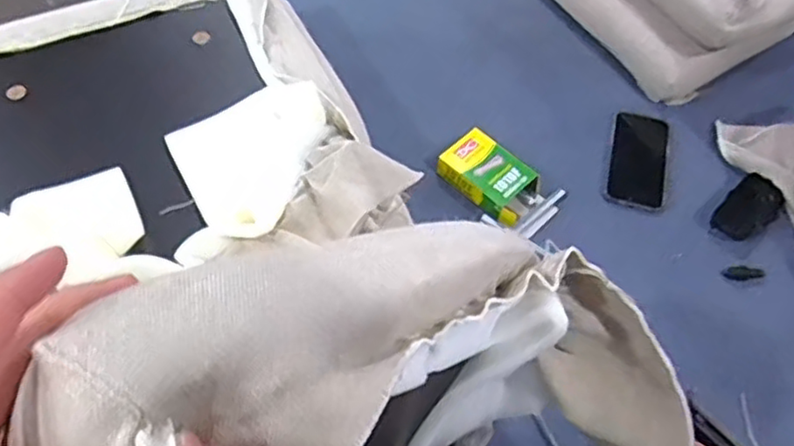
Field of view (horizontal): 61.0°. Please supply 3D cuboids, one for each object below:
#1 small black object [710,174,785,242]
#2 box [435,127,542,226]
[{"bbox_3d":[0.459,-0.019,0.883,0.106,0.021,0.059,-36,67,-23],"label":"small black object"},{"bbox_3d":[0.124,-0.060,0.883,0.084,0.038,0.133,-39,68,-24],"label":"box"}]

